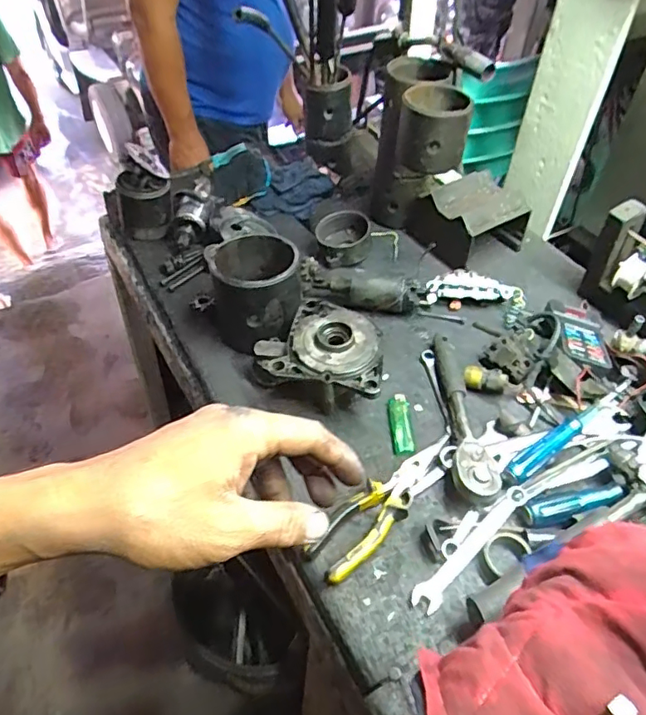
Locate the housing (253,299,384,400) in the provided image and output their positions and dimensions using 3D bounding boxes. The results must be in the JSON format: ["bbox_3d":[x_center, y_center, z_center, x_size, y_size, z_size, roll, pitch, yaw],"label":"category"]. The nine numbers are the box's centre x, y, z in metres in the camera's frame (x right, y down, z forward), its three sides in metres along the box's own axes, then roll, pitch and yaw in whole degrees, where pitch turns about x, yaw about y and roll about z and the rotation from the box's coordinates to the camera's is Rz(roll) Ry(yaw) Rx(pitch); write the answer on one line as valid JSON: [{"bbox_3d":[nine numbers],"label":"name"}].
[{"bbox_3d":[-0.002,-0.005,0.651,0.148,0.072,0.120,10,48,8],"label":"housing"}]

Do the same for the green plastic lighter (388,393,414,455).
[{"bbox_3d":[0.088,0.075,0.634,0.022,0.009,0.076,-1,47,-3],"label":"green plastic lighter"}]

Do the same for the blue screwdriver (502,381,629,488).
[{"bbox_3d":[0.262,0.079,0.594,0.194,0.026,0.019,-29,54,-25],"label":"blue screwdriver"}]

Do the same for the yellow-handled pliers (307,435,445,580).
[{"bbox_3d":[0.060,0.143,0.560,0.051,0.026,0.190,33,57,26],"label":"yellow-handled pliers"}]

